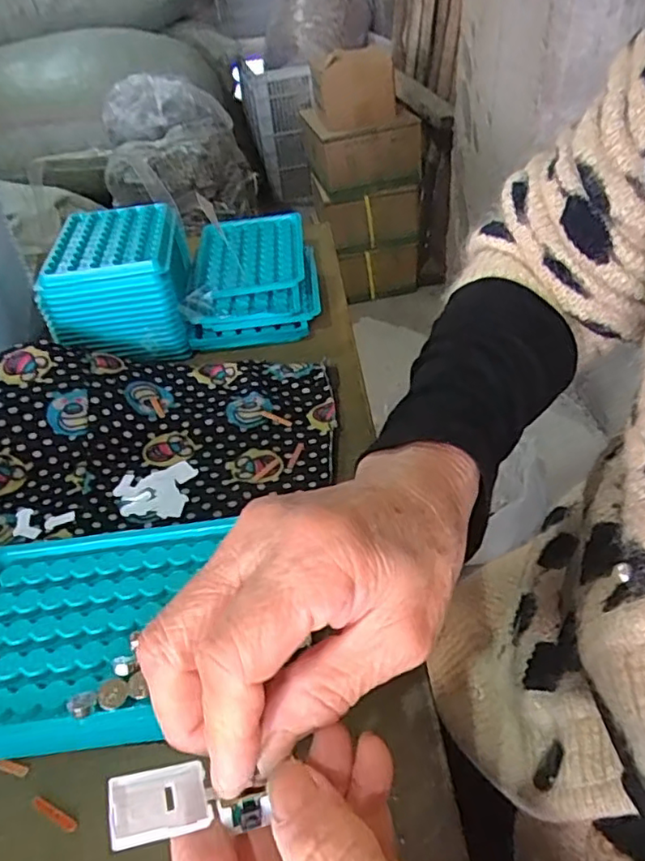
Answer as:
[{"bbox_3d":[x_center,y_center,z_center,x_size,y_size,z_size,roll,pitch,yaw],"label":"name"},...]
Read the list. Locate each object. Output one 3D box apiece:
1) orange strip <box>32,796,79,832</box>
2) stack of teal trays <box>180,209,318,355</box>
[{"bbox_3d":[-0.106,0.150,0.235,0.023,0.004,0.004,16,45,22],"label":"orange strip"},{"bbox_3d":[-0.060,-0.138,0.524,0.106,0.034,0.168,-6,41,-1],"label":"stack of teal trays"}]

